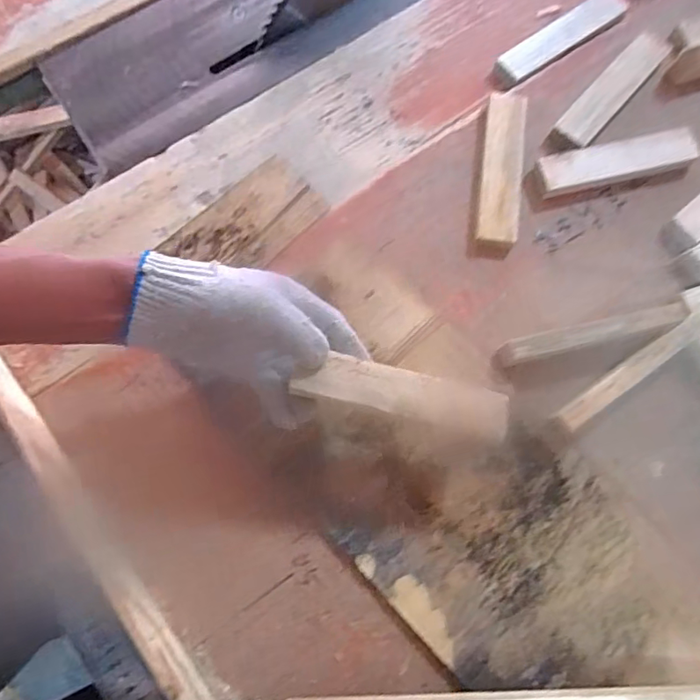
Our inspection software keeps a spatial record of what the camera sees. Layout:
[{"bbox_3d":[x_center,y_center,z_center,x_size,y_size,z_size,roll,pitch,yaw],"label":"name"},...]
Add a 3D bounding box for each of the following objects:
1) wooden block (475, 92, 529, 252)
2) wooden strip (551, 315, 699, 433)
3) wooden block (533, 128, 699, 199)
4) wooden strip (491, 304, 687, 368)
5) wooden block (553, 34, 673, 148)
[{"bbox_3d":[0.145,-0.173,0.503,0.038,0.018,0.158,8,77,0],"label":"wooden block"},{"bbox_3d":[0.239,0.018,0.449,0.156,0.023,0.019,-34,80,-9],"label":"wooden strip"},{"bbox_3d":[0.255,-0.182,0.504,0.156,0.022,0.035,-14,78,-5],"label":"wooden block"},{"bbox_3d":[0.210,-0.012,0.465,0.168,0.038,0.019,-14,77,-5],"label":"wooden strip"},{"bbox_3d":[0.263,-0.261,0.525,0.036,0.018,0.156,42,79,8],"label":"wooden block"}]

